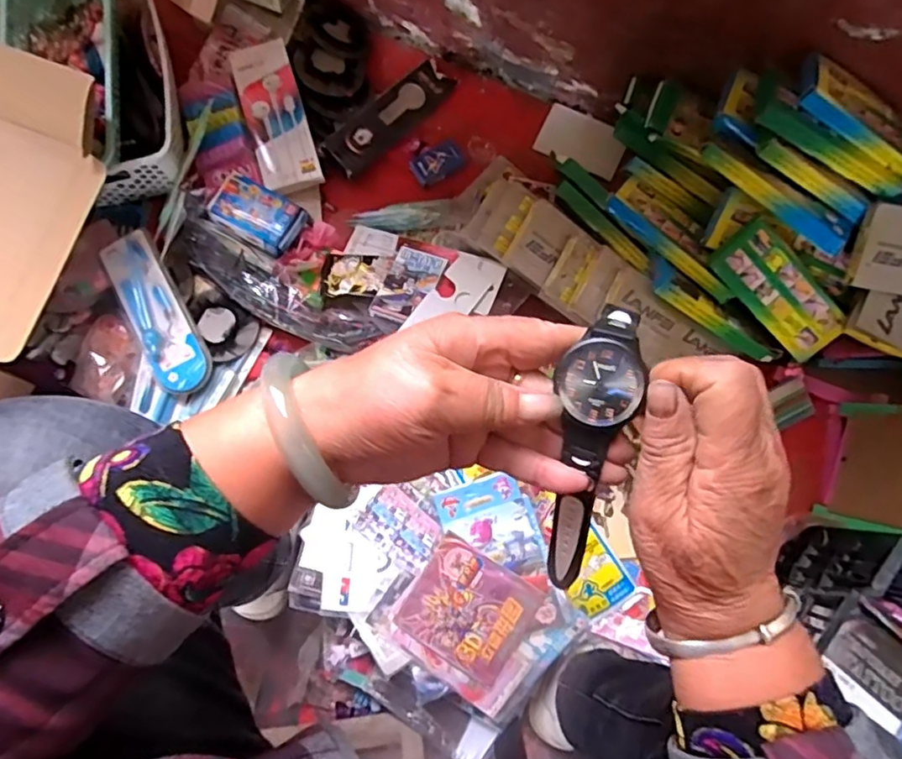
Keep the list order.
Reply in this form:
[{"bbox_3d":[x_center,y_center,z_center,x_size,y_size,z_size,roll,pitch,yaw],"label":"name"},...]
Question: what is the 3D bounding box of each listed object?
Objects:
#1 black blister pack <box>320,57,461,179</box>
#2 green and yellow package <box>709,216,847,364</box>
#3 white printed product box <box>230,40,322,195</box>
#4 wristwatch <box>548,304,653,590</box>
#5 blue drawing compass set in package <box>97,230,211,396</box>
[{"bbox_3d":[-0.080,-0.353,0.808,0.198,0.013,0.056,-43,101,-11],"label":"black blister pack"},{"bbox_3d":[0.383,-0.103,0.696,0.177,0.026,0.080,39,113,-17],"label":"green and yellow package"},{"bbox_3d":[-0.229,-0.346,0.783,0.074,0.015,0.207,-18,81,-5],"label":"white printed product box"},{"bbox_3d":[0.061,0.043,0.282,0.032,0.032,0.150,5,120,0],"label":"wristwatch"},{"bbox_3d":[-0.358,-0.081,0.729,0.064,0.022,0.208,-28,82,-6],"label":"blue drawing compass set in package"}]

